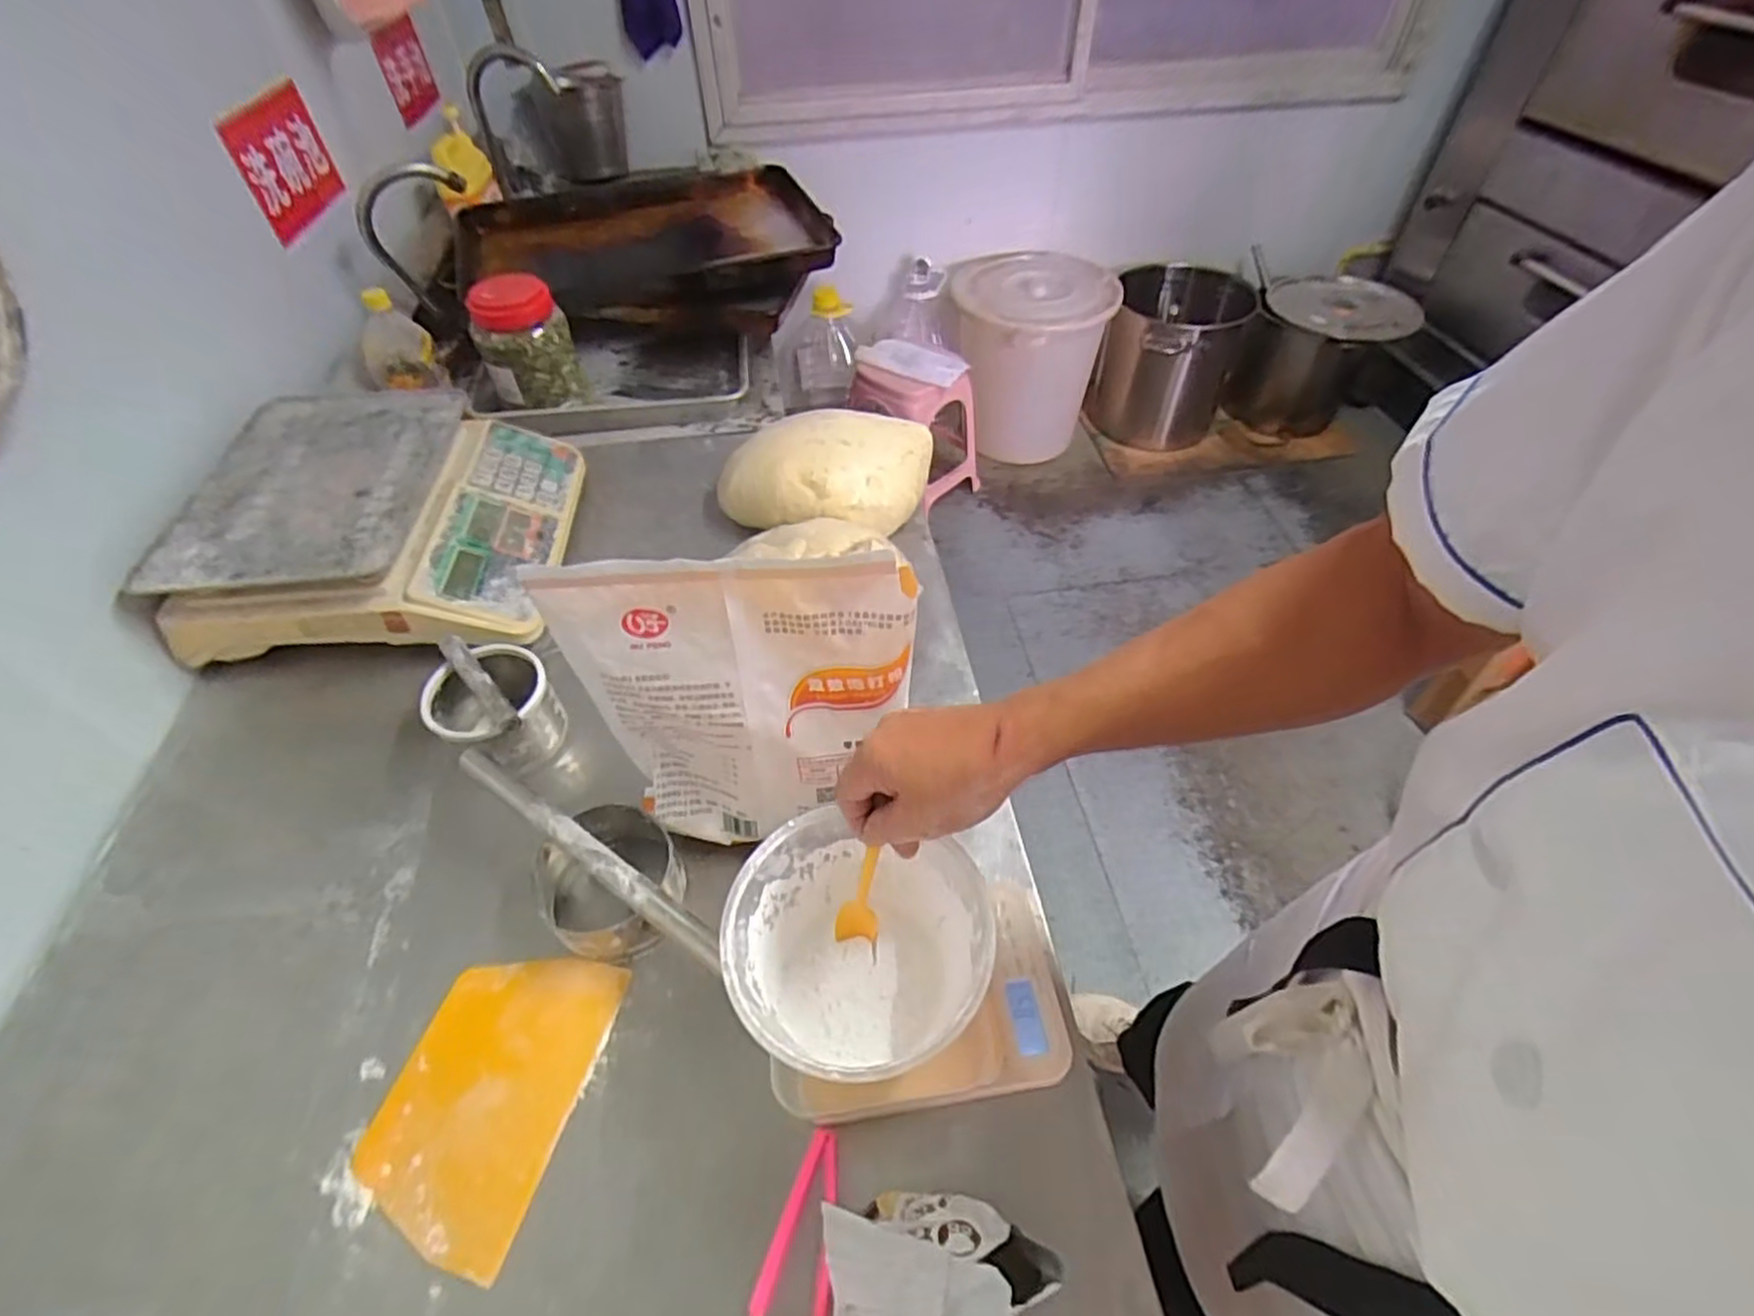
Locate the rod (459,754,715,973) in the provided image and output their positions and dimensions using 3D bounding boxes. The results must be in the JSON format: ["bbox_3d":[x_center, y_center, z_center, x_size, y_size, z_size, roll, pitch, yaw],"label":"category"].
[{"bbox_3d":[-0.231,0.147,0.575,0.292,0.016,0.022,28,55,23],"label":"rod"}]

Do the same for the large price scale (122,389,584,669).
[{"bbox_3d":[-0.554,-0.165,0.844,0.377,0.096,0.350,-1,49,0],"label":"large price scale"}]

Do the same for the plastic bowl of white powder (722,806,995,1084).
[{"bbox_3d":[-0.010,0.200,0.492,0.161,0.107,0.152,-1,49,1],"label":"plastic bowl of white powder"}]

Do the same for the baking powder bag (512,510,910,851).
[{"bbox_3d":[-0.092,0.040,0.534,0.243,0.258,0.055,-3,49,-1],"label":"baking powder bag"}]

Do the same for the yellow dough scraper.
[{"bbox_3d":[-0.285,0.311,0.538,0.135,0.011,0.190,8,53,12],"label":"yellow dough scraper"}]

